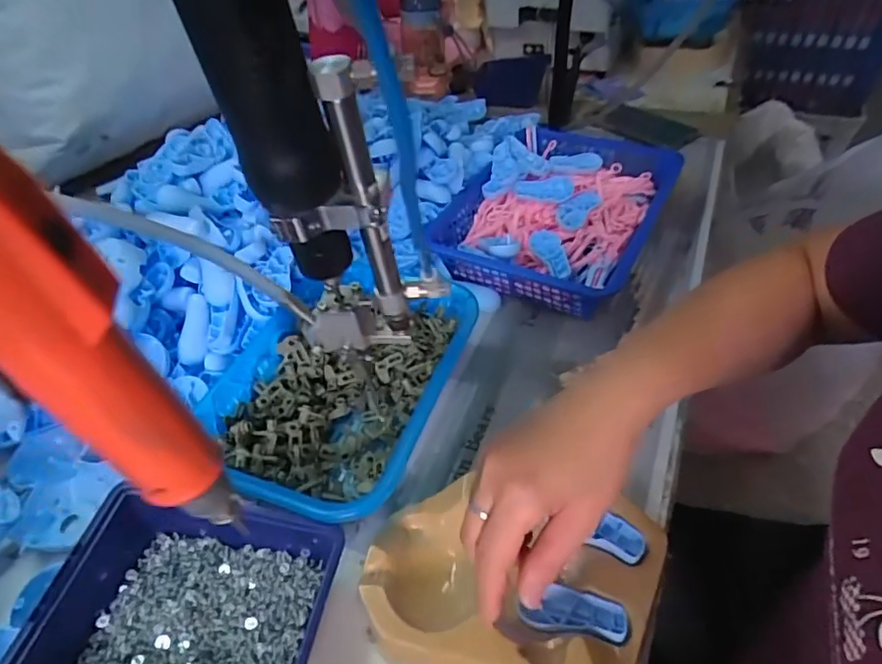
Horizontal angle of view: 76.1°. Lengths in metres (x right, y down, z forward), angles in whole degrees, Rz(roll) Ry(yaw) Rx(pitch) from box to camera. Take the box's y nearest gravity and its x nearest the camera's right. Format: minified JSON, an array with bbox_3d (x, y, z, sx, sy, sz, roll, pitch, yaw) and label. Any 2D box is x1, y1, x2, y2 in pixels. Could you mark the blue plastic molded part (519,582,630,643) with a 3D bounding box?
[{"bbox_3d":[0.084,0.178,0.358,0.065,0.012,0.030,0,45,11],"label":"blue plastic molded part"}]

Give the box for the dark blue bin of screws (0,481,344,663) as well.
[{"bbox_3d":[-0.159,0.182,0.357,0.166,0.068,0.139,5,46,10],"label":"dark blue bin of screws"}]

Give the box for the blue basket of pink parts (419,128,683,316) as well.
[{"bbox_3d":[0.135,-0.143,0.662,0.222,0.064,0.306,19,50,22],"label":"blue basket of pink parts"}]

